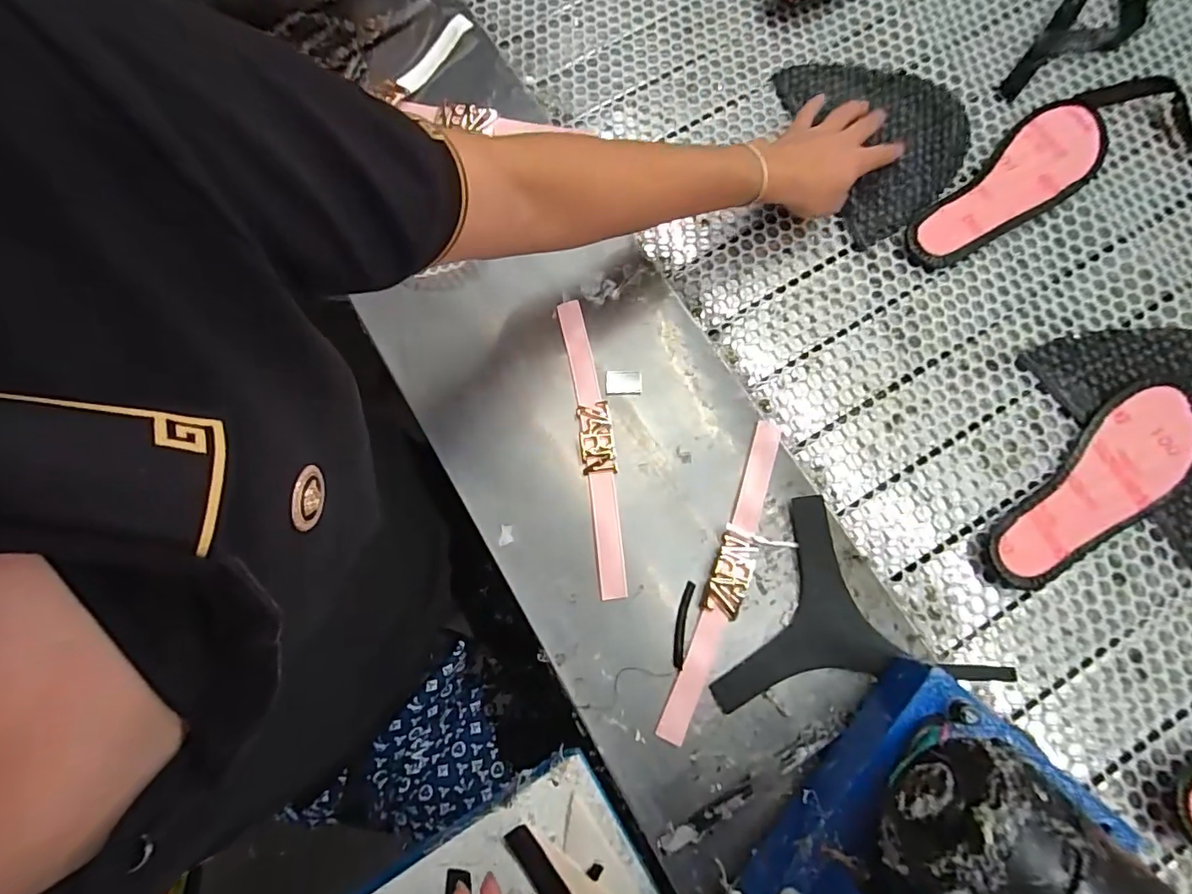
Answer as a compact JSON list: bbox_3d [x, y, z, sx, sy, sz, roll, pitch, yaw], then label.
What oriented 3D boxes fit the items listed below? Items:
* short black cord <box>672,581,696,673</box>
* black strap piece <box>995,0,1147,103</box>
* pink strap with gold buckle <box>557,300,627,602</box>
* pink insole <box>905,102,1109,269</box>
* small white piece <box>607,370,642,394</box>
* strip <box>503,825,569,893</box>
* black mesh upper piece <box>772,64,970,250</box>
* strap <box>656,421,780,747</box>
[{"bbox_3d":[0.066,0.137,0.409,0.011,0.004,0.065,11,78,3],"label":"short black cord"},{"bbox_3d":[0.510,-0.444,0.538,0.083,0.023,0.252,32,81,6],"label":"black strap piece"},{"bbox_3d":[0.000,-0.004,0.447,0.029,0.007,0.252,-9,77,-1],"label":"pink strap with gold buckle"},{"bbox_3d":[0.391,-0.243,0.501,0.223,0.017,0.075,-39,80,-8],"label":"pink insole"},{"bbox_3d":[0.024,-0.056,0.457,0.030,0.004,0.020,0,77,0],"label":"small white piece"},{"bbox_3d":[-0.027,0.316,0.374,0.019,0.004,0.103,-40,79,2],"label":"strip"},{"bbox_3d":[0.289,-0.309,0.524,0.159,0.016,0.207,-18,78,-3],"label":"black mesh upper piece"},{"bbox_3d":[0.104,0.102,0.414,0.029,0.010,0.250,20,78,5],"label":"strap"}]

